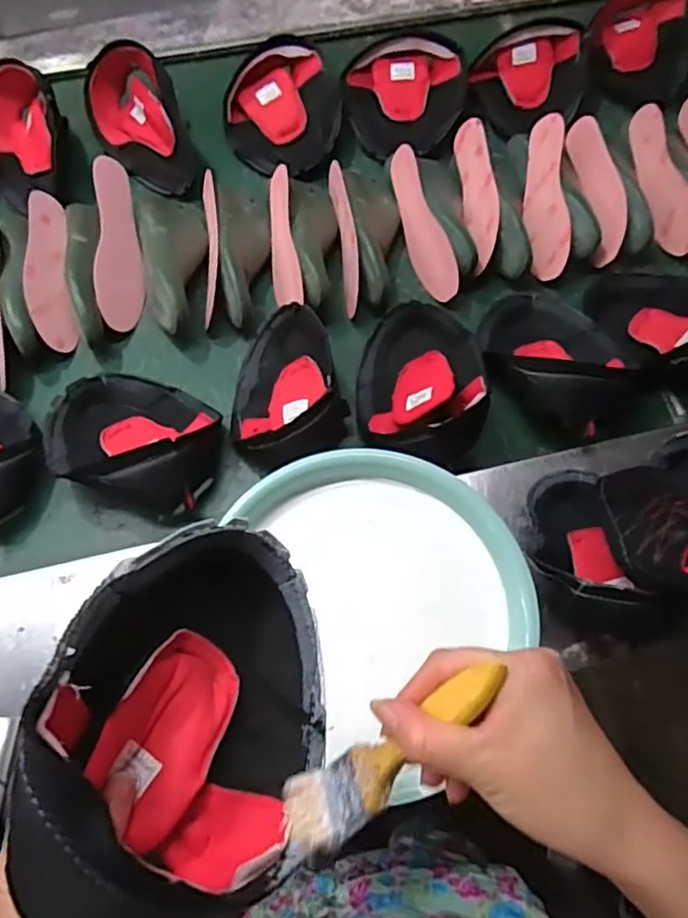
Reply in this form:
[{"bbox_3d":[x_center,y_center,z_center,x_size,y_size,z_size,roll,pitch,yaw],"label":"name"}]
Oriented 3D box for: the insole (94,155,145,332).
[{"bbox_3d":[-0.296,-0.280,0.831,0.064,0.006,0.216,-5,94,-41],"label":"insole"}]

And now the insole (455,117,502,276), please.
[{"bbox_3d":[0.184,-0.360,0.869,0.039,0.060,0.220,-4,70,-2],"label":"insole"}]

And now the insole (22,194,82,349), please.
[{"bbox_3d":[-0.387,-0.250,0.826,0.014,0.063,0.223,-19,77,41],"label":"insole"}]

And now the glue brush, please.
[{"bbox_3d":[0.021,0.145,0.310,0.036,0.023,0.143,49,114,16],"label":"glue brush"}]

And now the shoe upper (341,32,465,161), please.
[{"bbox_3d":[0.087,-0.524,0.921,0.172,0.043,0.205,6,70,3],"label":"shoe upper"}]

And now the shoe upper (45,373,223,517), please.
[{"bbox_3d":[-0.252,-0.031,0.747,0.197,0.075,0.156,18,71,6],"label":"shoe upper"}]

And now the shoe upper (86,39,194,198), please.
[{"bbox_3d":[-0.291,-0.481,0.907,0.125,0.092,0.208,-23,72,-9],"label":"shoe upper"}]

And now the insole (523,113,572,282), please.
[{"bbox_3d":[0.277,-0.358,0.875,0.012,0.069,0.221,0,86,-35],"label":"insole"}]

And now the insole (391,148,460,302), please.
[{"bbox_3d":[0.104,-0.316,0.858,0.008,0.074,0.216,-13,82,-31],"label":"insole"}]

